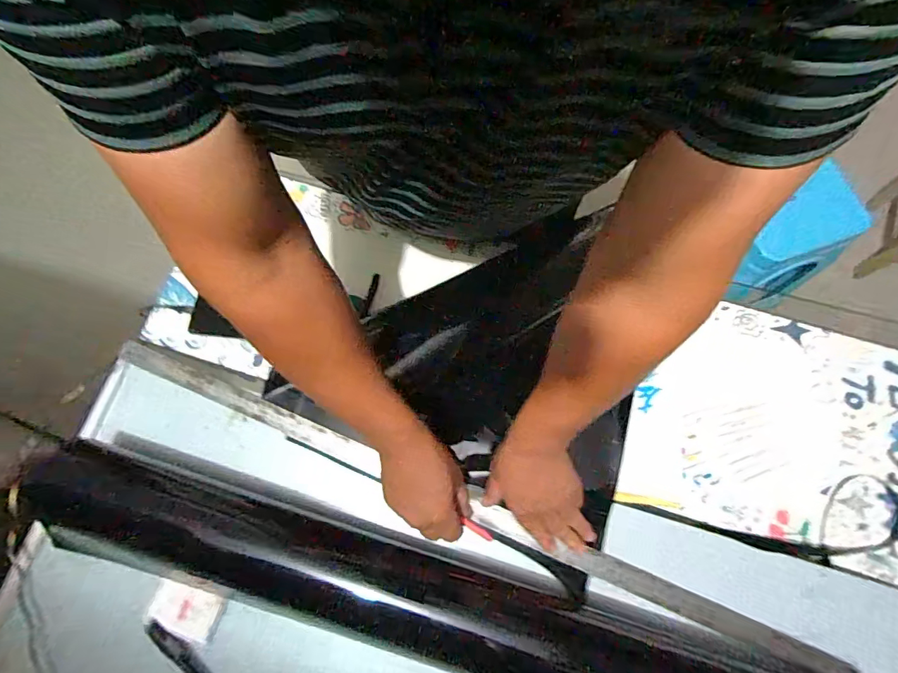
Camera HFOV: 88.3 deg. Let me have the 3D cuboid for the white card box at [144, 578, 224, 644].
[{"bbox_3d":[-0.331,0.341,0.574,0.091,0.024,0.051,13,71,5],"label":"white card box"}]

